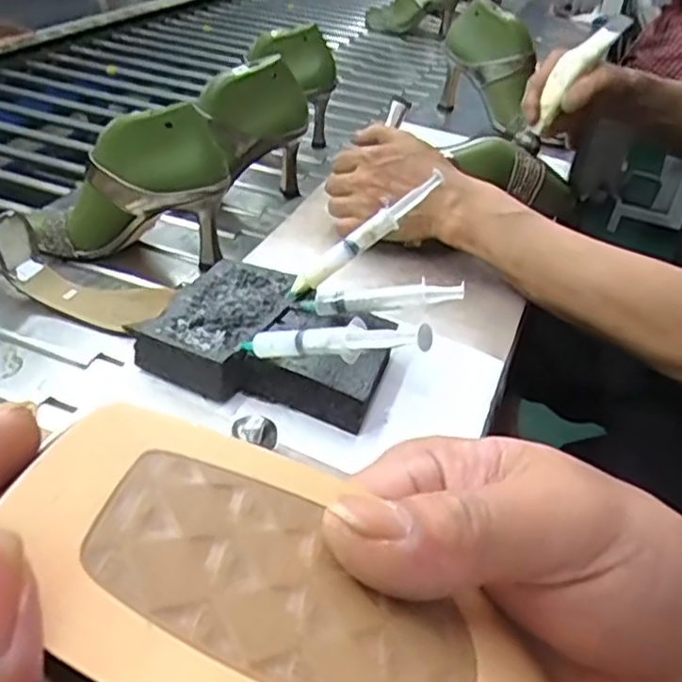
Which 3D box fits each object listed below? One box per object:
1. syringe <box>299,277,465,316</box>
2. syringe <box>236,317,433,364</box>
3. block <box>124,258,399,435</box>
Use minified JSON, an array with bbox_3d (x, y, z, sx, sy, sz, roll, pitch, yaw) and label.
[{"bbox_3d":[0.029,-0.032,0.508,0.118,0.020,0.014,-4,34,14],"label":"syringe"},{"bbox_3d":[-0.009,0.000,0.431,0.148,0.018,0.019,-3,26,38],"label":"syringe"},{"bbox_3d":[-0.045,0.000,0.510,0.161,0.033,0.122,17,38,15],"label":"block"}]

